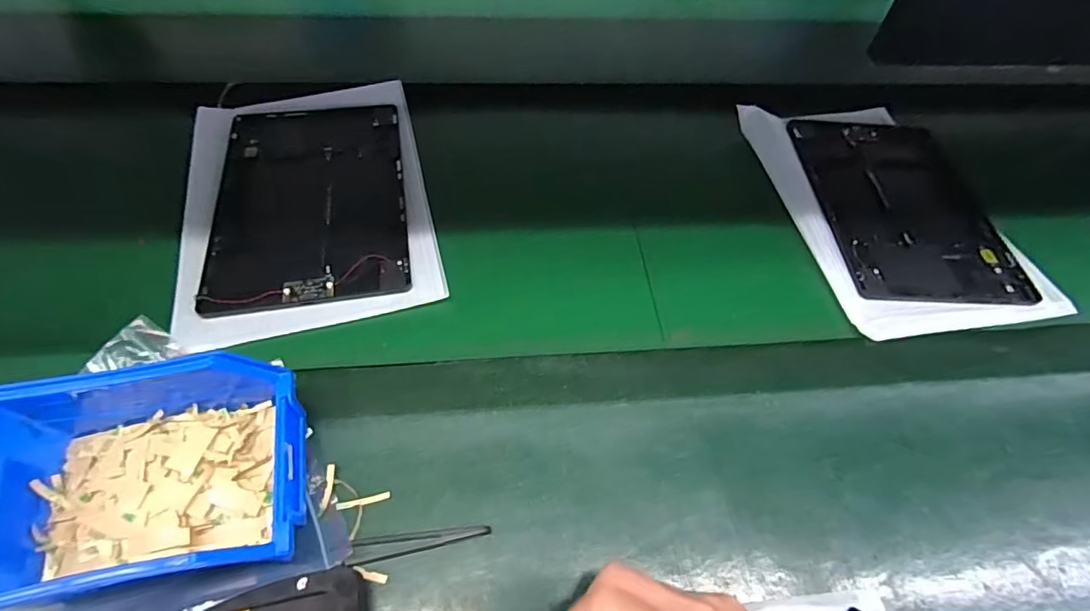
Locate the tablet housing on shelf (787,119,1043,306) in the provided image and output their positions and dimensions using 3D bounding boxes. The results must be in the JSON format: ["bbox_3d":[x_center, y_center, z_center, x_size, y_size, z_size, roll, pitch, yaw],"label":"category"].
[{"bbox_3d":[0.336,-0.100,0.483,0.152,0.010,0.232,2,54,-2],"label":"tablet housing on shelf"}]

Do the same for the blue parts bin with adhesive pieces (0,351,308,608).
[{"bbox_3d":[-0.210,0.090,0.276,0.143,0.075,0.127,-6,55,-8],"label":"blue parts bin with adhesive pieces"}]

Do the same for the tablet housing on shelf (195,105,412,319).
[{"bbox_3d":[-0.202,-0.098,0.446,0.152,0.007,0.236,-9,56,-10],"label":"tablet housing on shelf"}]

